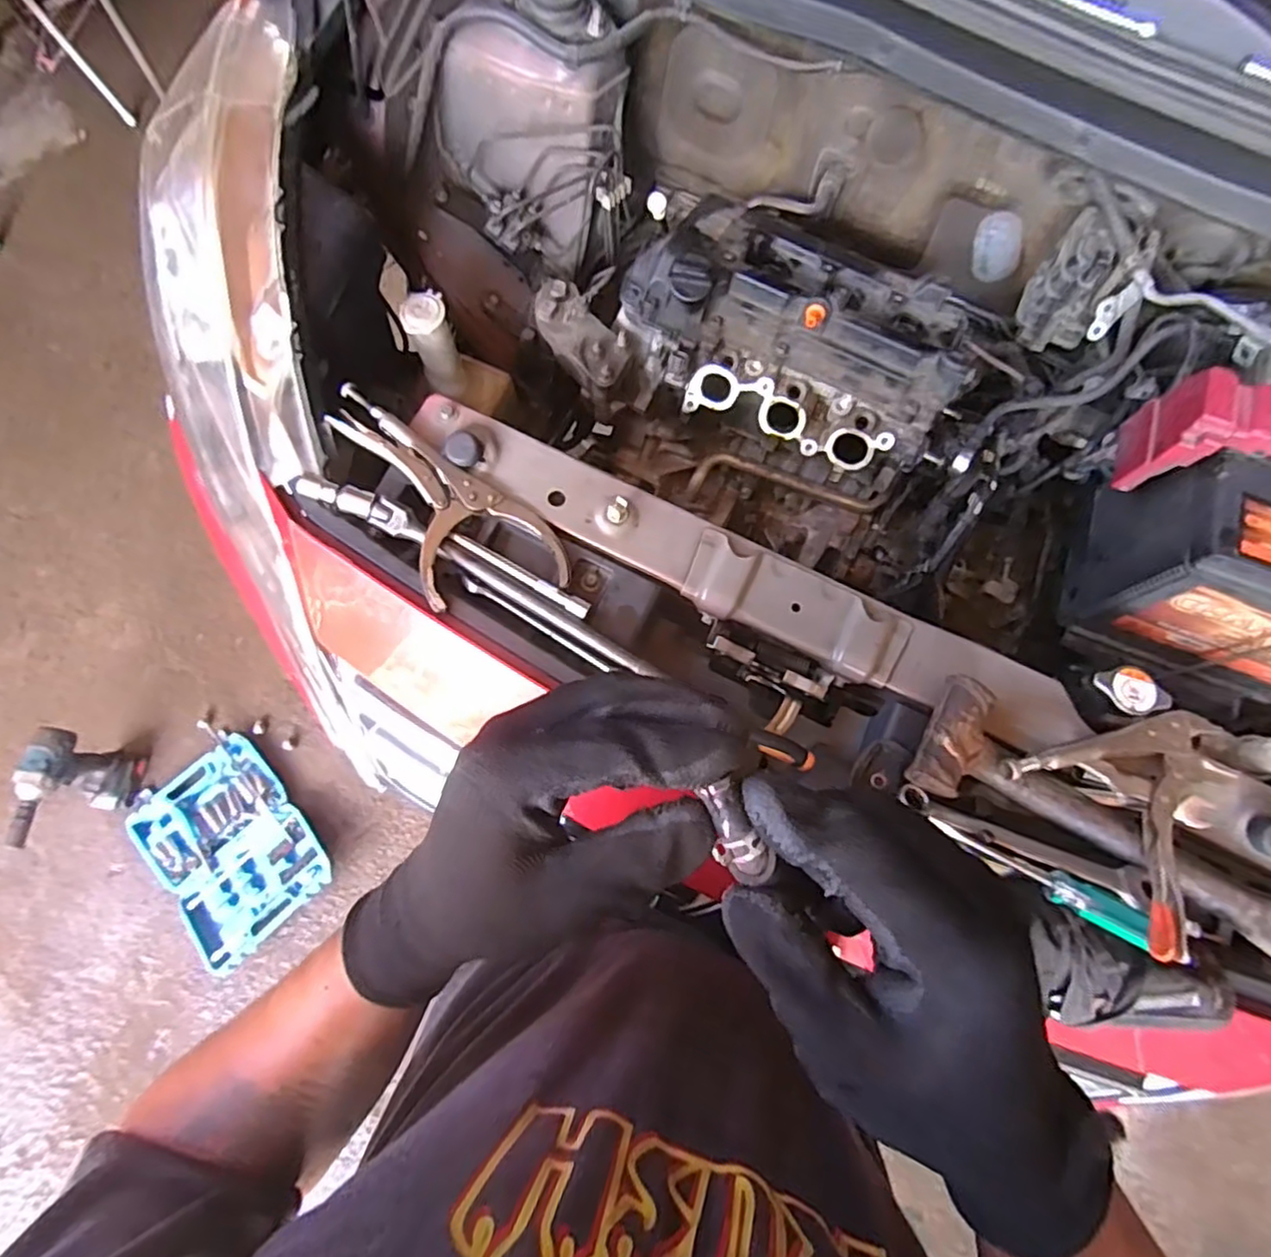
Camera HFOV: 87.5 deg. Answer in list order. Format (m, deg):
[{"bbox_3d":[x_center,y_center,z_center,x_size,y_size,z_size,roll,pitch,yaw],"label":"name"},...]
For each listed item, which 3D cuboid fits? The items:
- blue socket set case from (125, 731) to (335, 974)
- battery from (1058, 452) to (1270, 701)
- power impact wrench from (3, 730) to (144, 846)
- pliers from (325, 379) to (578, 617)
[{"bbox_3d":[-0.802,0.430,1.317,0.277,0.041,0.381,-41,76,-11],"label":"blue socket set case"},{"bbox_3d":[0.605,-0.054,0.640,0.272,0.200,0.159,15,73,6],"label":"battery"},{"bbox_3d":[-1.056,0.300,1.249,0.074,0.238,0.201,22,74,8],"label":"power impact wrench"},{"bbox_3d":[-0.163,-0.122,0.572,0.115,0.039,0.243,-31,74,-9],"label":"pliers"}]

